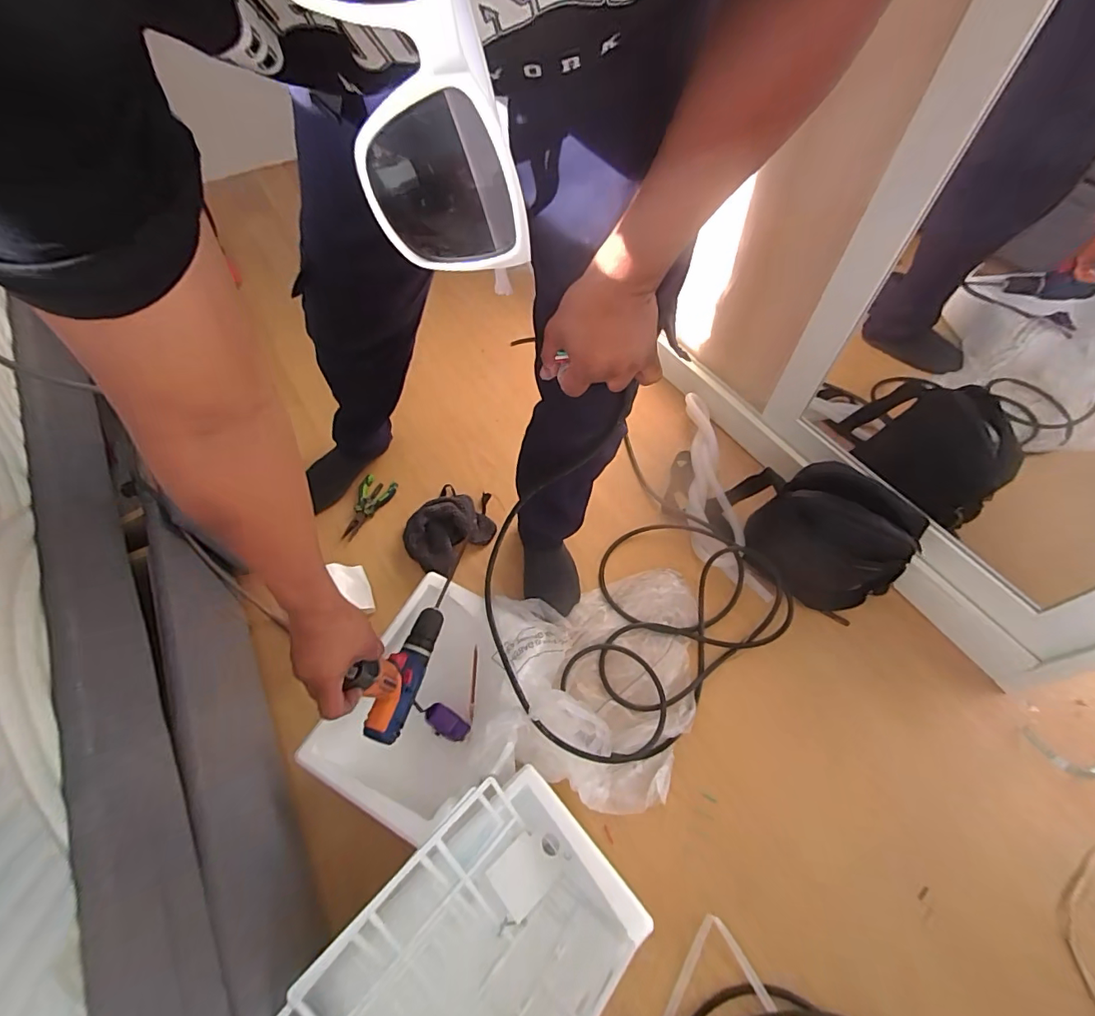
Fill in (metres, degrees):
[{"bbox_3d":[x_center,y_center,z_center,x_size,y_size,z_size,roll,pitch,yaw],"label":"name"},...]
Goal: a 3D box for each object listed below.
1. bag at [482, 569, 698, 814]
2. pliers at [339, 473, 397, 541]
[{"bbox_3d":[0.090,0.268,0.795,0.353,0.117,0.373,0,58,0],"label":"bag"},{"bbox_3d":[-0.388,0.000,1.036,0.080,0.019,0.153,21,61,13],"label":"pliers"}]

